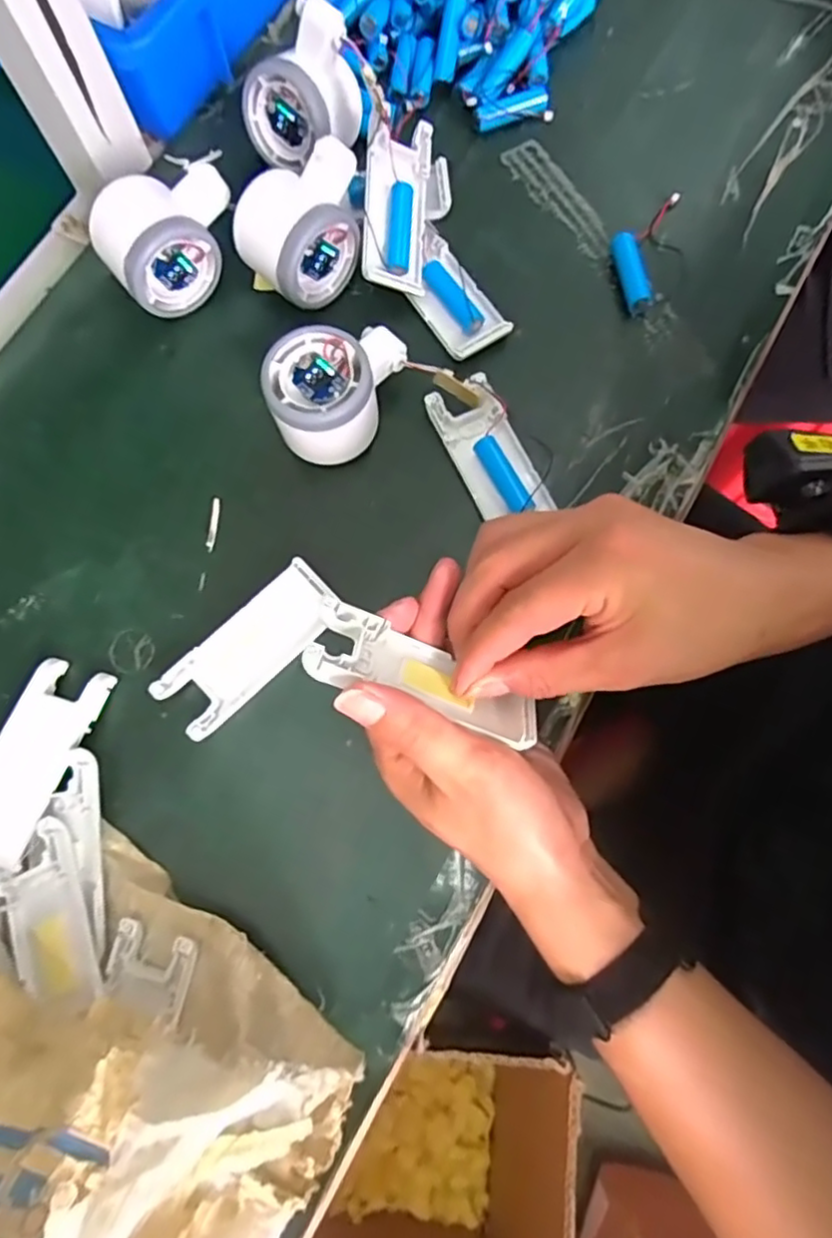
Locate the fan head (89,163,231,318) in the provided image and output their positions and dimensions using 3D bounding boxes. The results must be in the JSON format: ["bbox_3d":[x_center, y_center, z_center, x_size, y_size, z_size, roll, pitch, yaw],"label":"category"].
[{"bbox_3d":[-0.146,-0.229,0.389,0.083,0.052,0.056,-37,77,-8],"label":"fan head"}]

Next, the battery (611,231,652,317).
[{"bbox_3d":[0.131,-0.212,0.397,0.014,0.017,0.051,-11,75,-1],"label":"battery"}]

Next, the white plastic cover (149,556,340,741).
[{"bbox_3d":[-0.088,0.016,0.350,0.103,0.014,0.040,-42,78,-9],"label":"white plastic cover"}]

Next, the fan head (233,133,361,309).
[{"bbox_3d":[-0.065,-0.230,0.386,0.081,0.056,0.061,-43,78,-9],"label":"fan head"}]

